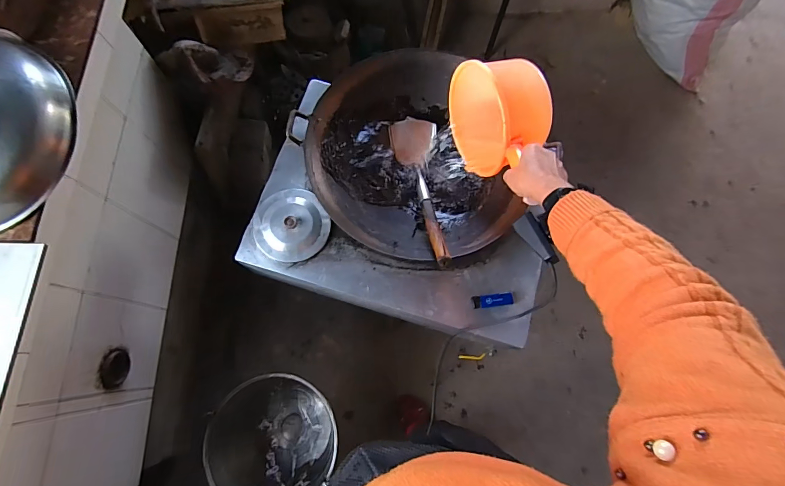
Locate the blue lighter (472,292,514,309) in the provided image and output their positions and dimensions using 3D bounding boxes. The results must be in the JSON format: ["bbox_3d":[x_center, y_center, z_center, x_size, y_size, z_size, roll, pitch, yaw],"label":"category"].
[{"bbox_3d":[0.188,0.107,0.701,0.080,0.014,0.023,-8,74,-4],"label":"blue lighter"}]

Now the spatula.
[{"bbox_3d":[0.056,-0.107,0.724,0.087,0.057,0.362,-5,51,-3],"label":"spatula"}]

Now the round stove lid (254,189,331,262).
[{"bbox_3d":[-0.196,-0.037,0.723,0.134,0.033,0.149,-31,76,-10],"label":"round stove lid"}]

